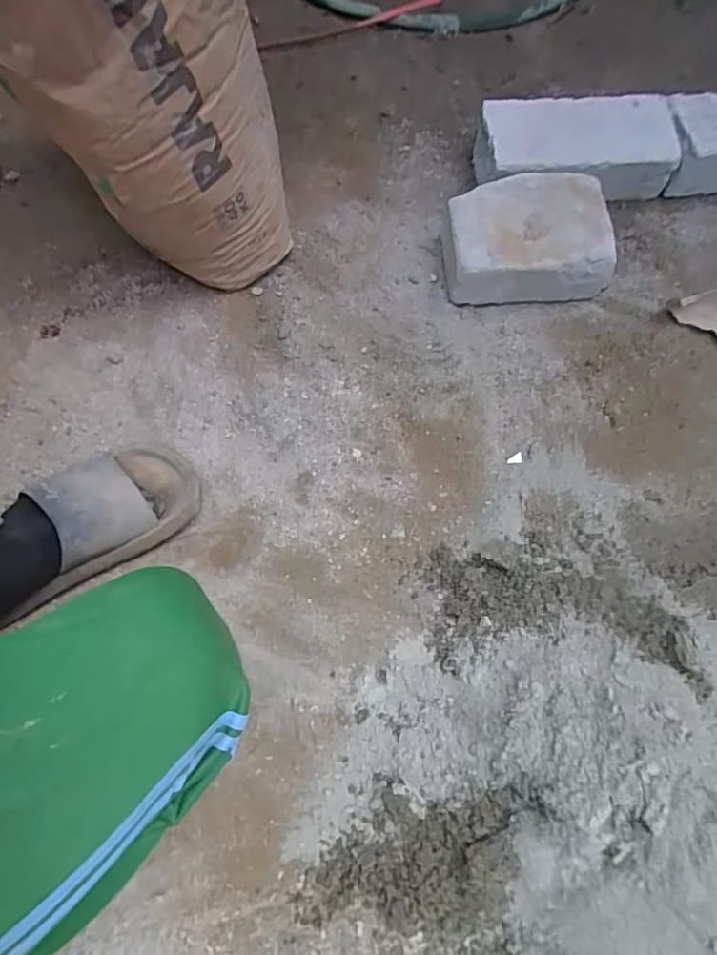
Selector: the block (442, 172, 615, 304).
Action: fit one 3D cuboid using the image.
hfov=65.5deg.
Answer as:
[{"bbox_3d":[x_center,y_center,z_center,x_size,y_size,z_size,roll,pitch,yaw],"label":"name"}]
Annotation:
[{"bbox_3d":[0.218,-0.315,0.736,0.205,0.080,0.152,-4,70,-3],"label":"block"}]

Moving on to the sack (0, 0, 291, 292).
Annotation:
[{"bbox_3d":[-0.276,-0.431,0.595,0.284,0.374,0.369,-34,74,-13],"label":"sack"}]

